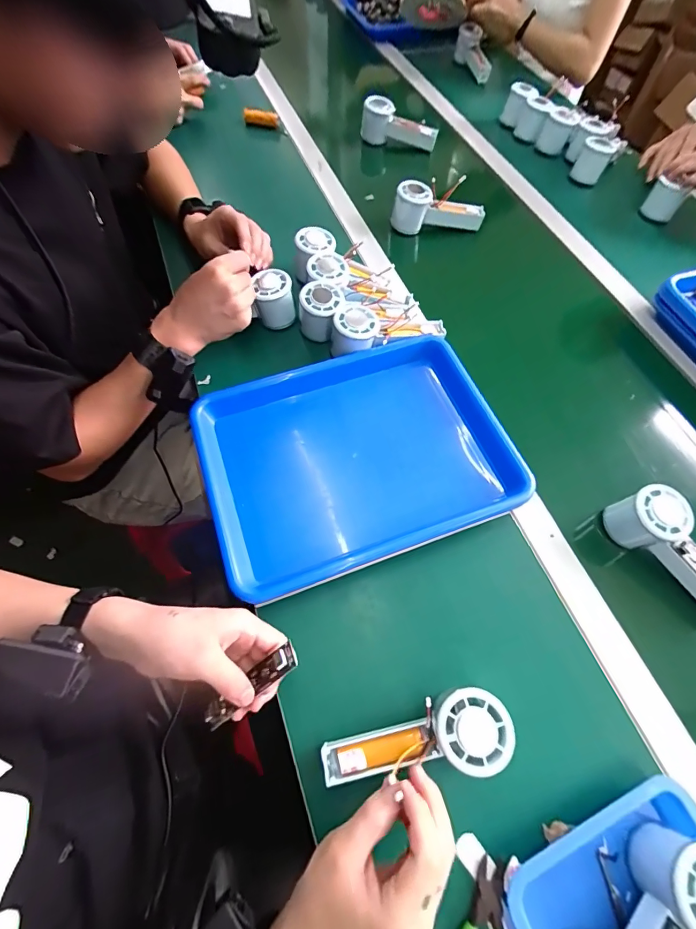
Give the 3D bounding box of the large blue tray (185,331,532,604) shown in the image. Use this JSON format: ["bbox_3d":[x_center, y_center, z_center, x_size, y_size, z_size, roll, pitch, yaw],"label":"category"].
[{"bbox_3d":[0.011,-0.013,0.470,0.347,0.040,0.250,-17,64,-12],"label":"large blue tray"}]

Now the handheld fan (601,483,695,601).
[{"bbox_3d":[0.343,0.094,0.416,0.047,0.060,0.149,-26,66,-16],"label":"handheld fan"}]

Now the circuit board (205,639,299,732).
[{"bbox_3d":[-0.080,0.183,0.335,0.091,0.013,0.021,-39,69,3],"label":"circuit board"}]

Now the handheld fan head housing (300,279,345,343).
[{"bbox_3d":[-0.036,-0.206,0.551,0.058,0.064,0.063,4,64,-3],"label":"handheld fan head housing"}]

